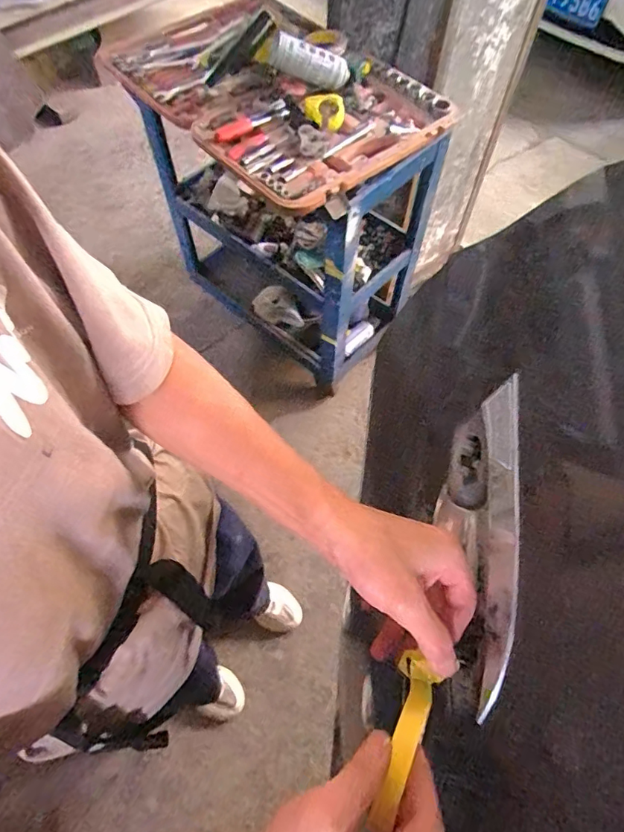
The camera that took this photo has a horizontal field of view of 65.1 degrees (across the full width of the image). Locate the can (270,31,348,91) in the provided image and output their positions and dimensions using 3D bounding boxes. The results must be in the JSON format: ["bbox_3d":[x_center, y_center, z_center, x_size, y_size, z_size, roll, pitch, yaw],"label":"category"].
[{"bbox_3d":[-0.002,-0.782,1.065,0.169,0.065,0.065,34,66,16],"label":"can"}]

